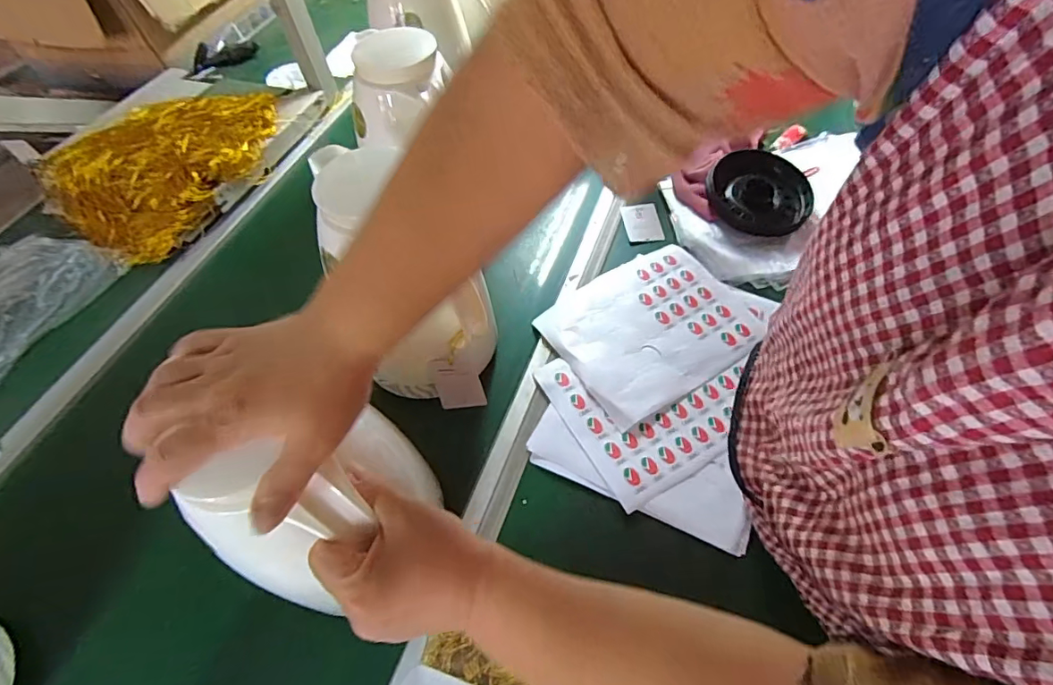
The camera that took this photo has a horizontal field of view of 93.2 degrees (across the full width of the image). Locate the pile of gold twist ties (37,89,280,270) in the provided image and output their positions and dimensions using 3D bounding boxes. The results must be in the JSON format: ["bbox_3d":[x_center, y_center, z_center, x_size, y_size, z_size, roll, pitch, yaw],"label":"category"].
[{"bbox_3d":[-0.579,-0.299,0.796,0.327,0.065,0.344,22,61,18],"label":"pile of gold twist ties"}]

